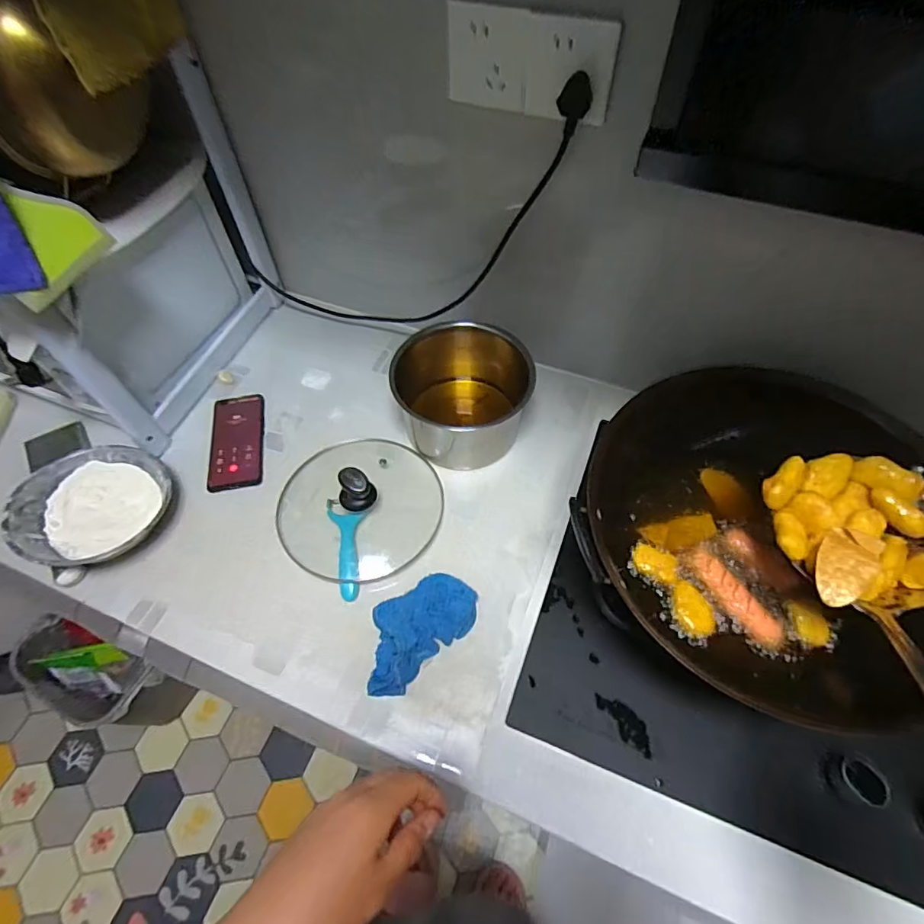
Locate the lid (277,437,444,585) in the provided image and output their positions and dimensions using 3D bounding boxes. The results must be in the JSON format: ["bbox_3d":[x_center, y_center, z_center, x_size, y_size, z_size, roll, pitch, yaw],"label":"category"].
[{"bbox_3d":[-0.141,0.046,0.676,0.216,0.071,0.208,-1,58,1],"label":"lid"}]

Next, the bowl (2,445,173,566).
[{"bbox_3d":[-0.483,0.057,0.677,0.177,0.074,0.175,-1,58,1],"label":"bowl"}]

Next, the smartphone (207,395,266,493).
[{"bbox_3d":[-0.338,-0.032,0.763,0.075,0.015,0.166,-9,58,-4],"label":"smartphone"}]

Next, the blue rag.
[{"bbox_3d":[-0.058,0.194,0.606,0.155,0.029,0.092,-39,65,-21],"label":"blue rag"}]

